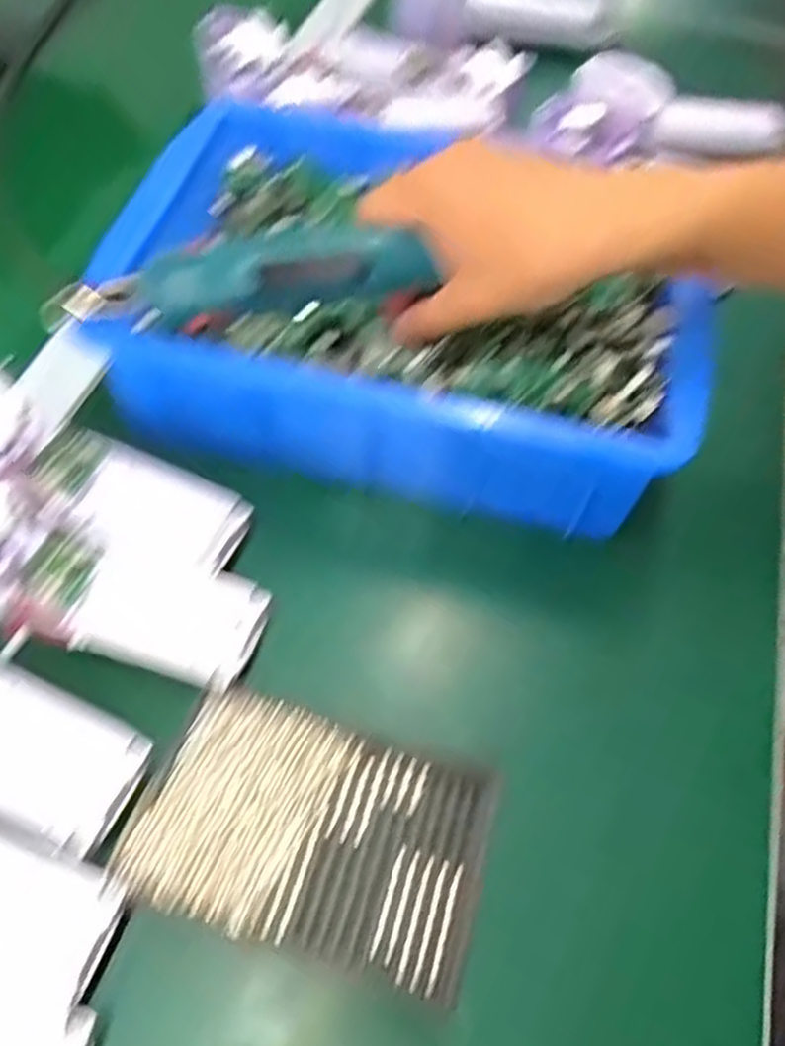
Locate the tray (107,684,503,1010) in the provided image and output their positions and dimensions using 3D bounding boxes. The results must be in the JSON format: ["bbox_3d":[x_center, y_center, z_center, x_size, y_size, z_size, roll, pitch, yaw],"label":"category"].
[{"bbox_3d":[-0.030,0.123,0.309,0.135,0.016,0.086,16,57,7],"label":"tray"}]

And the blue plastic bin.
[{"bbox_3d":[-0.003,-0.123,0.430,0.252,0.089,0.214,13,57,5],"label":"blue plastic bin"}]

